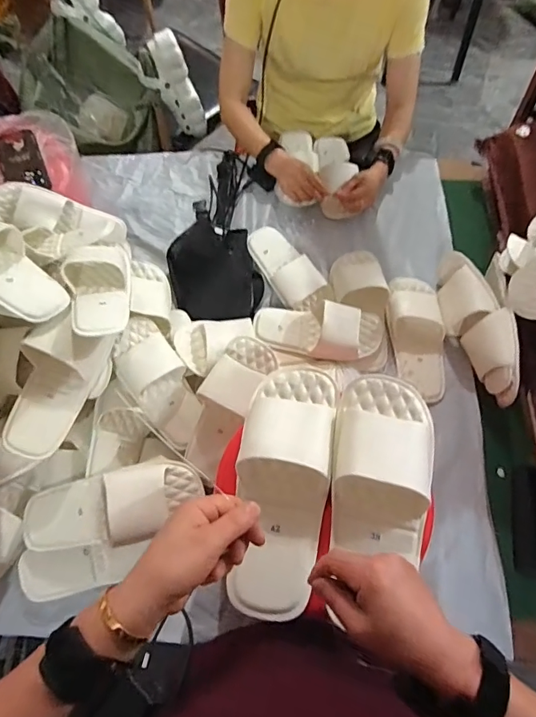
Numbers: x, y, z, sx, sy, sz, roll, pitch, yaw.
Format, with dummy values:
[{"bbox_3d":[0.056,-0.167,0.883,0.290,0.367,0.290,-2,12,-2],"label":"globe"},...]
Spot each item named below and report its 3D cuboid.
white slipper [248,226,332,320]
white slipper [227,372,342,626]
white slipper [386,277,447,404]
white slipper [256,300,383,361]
[{"bbox_3d":[0.040,-0.182,0.886,0.095,0.050,0.226,-30,70,-11],"label":"white slipper"},{"bbox_3d":[0.017,0.134,0.487,0.101,0.051,0.268,6,72,4],"label":"white slipper"},{"bbox_3d":[0.279,-0.047,0.831,0.099,0.050,0.255,-1,67,1],"label":"white slipper"},{"bbox_3d":[0.092,-0.055,0.812,0.233,0.058,0.101,5,67,3],"label":"white slipper"}]

